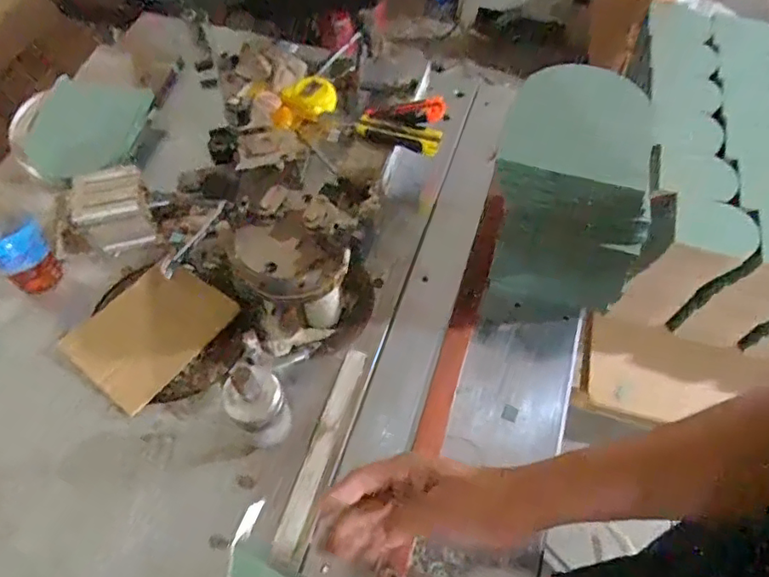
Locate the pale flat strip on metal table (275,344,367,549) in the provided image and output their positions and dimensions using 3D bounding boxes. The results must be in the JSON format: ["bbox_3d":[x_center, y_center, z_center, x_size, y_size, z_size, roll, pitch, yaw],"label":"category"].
[{"bbox_3d":[-0.064,0.159,0.591,0.022,0.011,0.221,16,59,8],"label":"pale flat strip on metal table"}]

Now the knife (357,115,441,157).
[{"bbox_3d":[0.017,-0.211,0.758,0.119,0.030,0.030,22,60,14],"label":"knife"}]

